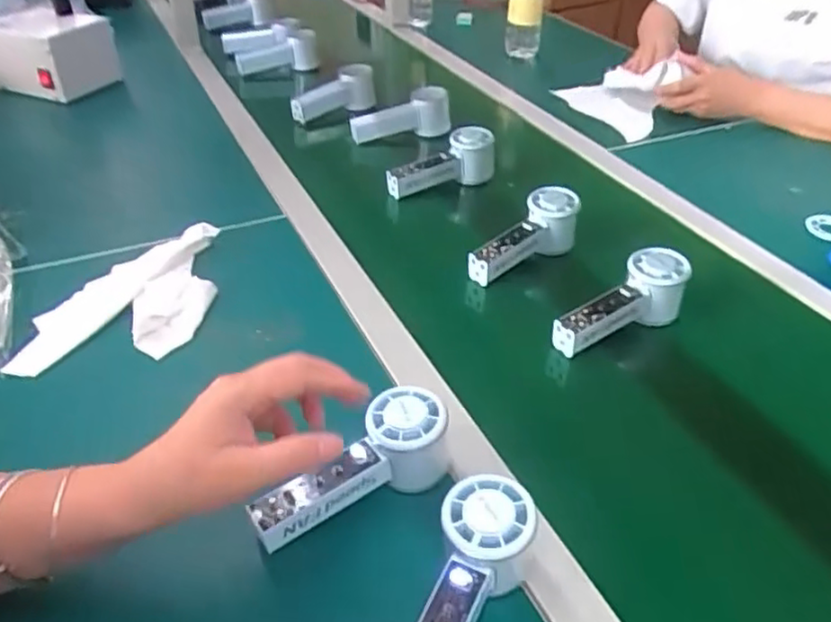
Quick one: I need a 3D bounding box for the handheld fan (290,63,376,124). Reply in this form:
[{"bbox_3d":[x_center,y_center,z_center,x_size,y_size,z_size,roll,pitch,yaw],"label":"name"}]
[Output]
[{"bbox_3d":[-0.125,-0.327,1.045,0.132,0.051,0.067,-20,37,6],"label":"handheld fan"}]

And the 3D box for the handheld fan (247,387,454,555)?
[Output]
[{"bbox_3d":[-0.042,0.118,0.488,0.148,0.061,0.046,-32,46,-15],"label":"handheld fan"}]

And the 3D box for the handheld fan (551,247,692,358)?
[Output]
[{"bbox_3d":[0.199,-0.001,0.661,0.154,0.063,0.052,-31,45,-12],"label":"handheld fan"}]

